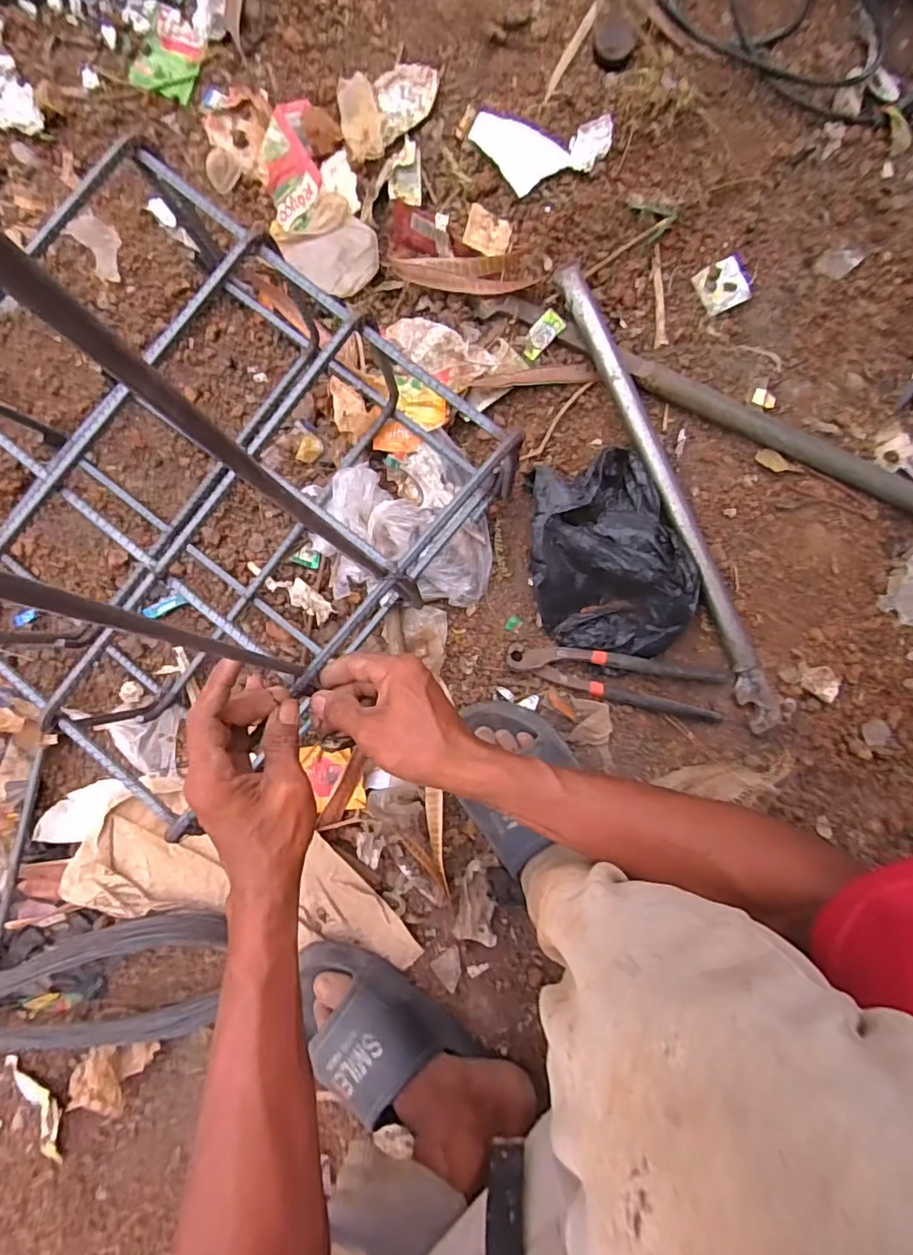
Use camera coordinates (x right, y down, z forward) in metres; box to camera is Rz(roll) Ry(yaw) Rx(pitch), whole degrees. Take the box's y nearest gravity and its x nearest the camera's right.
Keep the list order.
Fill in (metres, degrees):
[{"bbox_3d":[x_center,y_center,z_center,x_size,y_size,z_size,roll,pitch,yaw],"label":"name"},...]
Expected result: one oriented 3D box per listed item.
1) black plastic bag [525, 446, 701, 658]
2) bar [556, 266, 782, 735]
[{"bbox_3d":[0.149,-0.067,0.552,0.149,0.053,0.205,-19,89,-1],"label":"black plastic bag"},{"bbox_3d":[0.213,-0.128,0.564,0.032,0.032,0.499,-25,89,-1],"label":"bar"}]

